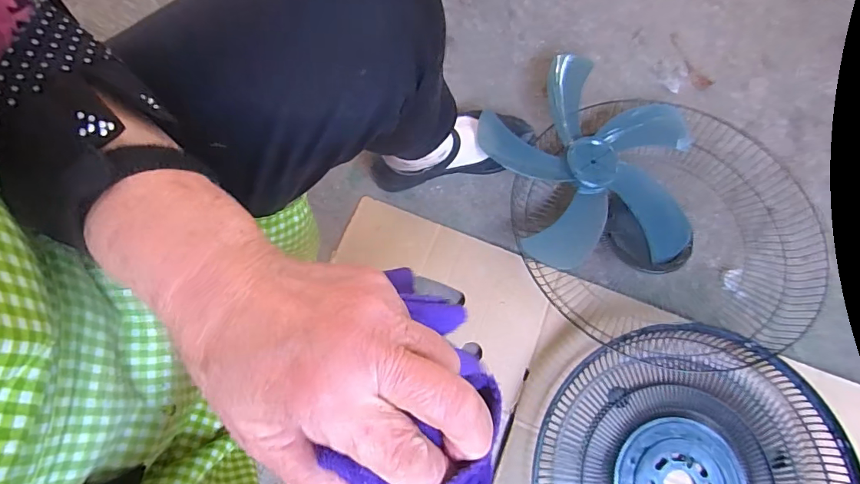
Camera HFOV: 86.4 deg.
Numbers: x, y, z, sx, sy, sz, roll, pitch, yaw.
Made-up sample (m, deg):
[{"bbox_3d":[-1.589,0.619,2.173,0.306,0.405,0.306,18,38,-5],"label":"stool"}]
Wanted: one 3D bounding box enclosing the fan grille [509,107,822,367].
[{"bbox_3d":[0.332,-0.022,0.650,0.403,0.051,0.379,0,76,0],"label":"fan grille"}]

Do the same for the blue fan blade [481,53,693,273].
[{"bbox_3d":[0.236,-0.123,0.674,0.319,0.054,0.334,-4,76,-1],"label":"blue fan blade"}]

